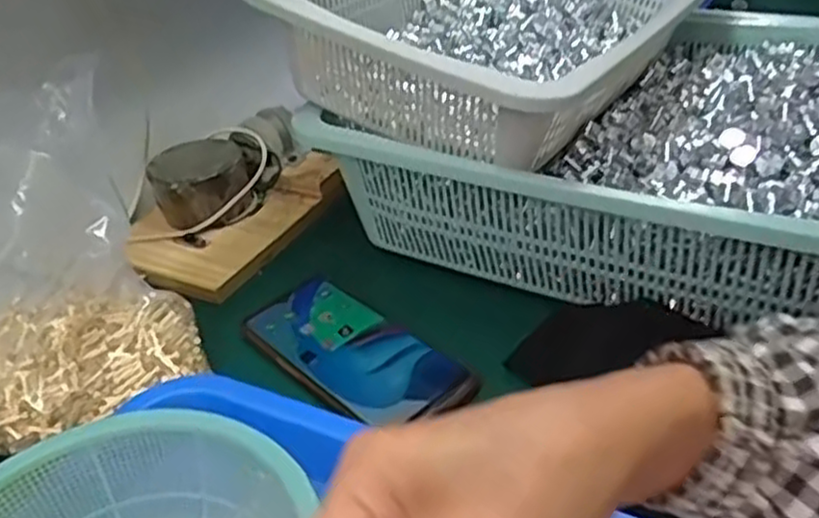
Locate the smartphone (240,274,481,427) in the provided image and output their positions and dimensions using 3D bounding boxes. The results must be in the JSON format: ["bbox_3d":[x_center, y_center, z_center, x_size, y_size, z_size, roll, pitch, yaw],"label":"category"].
[{"bbox_3d":[-0.037,0.059,0.477,0.075,0.009,0.163,-32,42,-31],"label":"smartphone"}]

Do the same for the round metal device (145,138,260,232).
[{"bbox_3d":[-0.174,-0.064,0.623,0.079,0.049,0.077,-5,35,3],"label":"round metal device"}]

